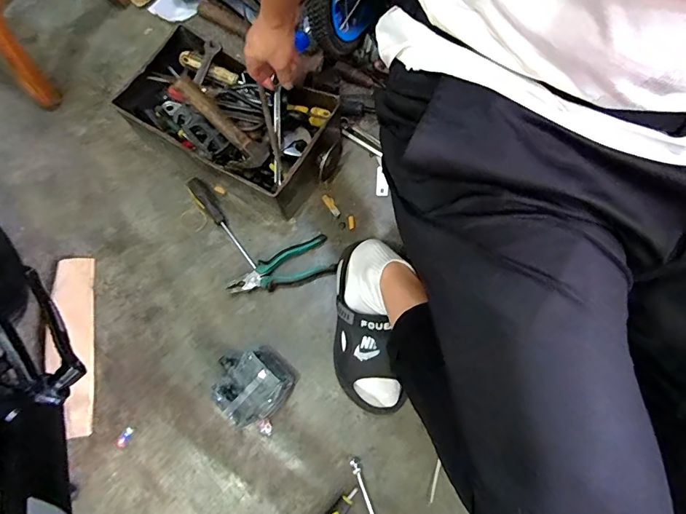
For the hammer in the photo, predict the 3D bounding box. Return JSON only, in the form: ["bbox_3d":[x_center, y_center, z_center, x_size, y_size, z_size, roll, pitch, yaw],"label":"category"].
[{"bbox_3d":[-0.193,-0.215,0.666,0.172,0.024,0.076,42,77,-25],"label":"hammer"}]

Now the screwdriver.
[{"bbox_3d":[-0.222,-0.065,0.760,0.030,0.031,0.205,-36,76,-8],"label":"screwdriver"}]

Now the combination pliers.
[{"bbox_3d":[-0.111,0.023,0.736,0.188,0.021,0.071,-20,74,-3],"label":"combination pliers"}]

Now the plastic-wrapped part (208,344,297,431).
[{"bbox_3d":[-0.147,0.202,0.665,0.105,0.057,0.113,-37,76,-8],"label":"plastic-wrapped part"}]

